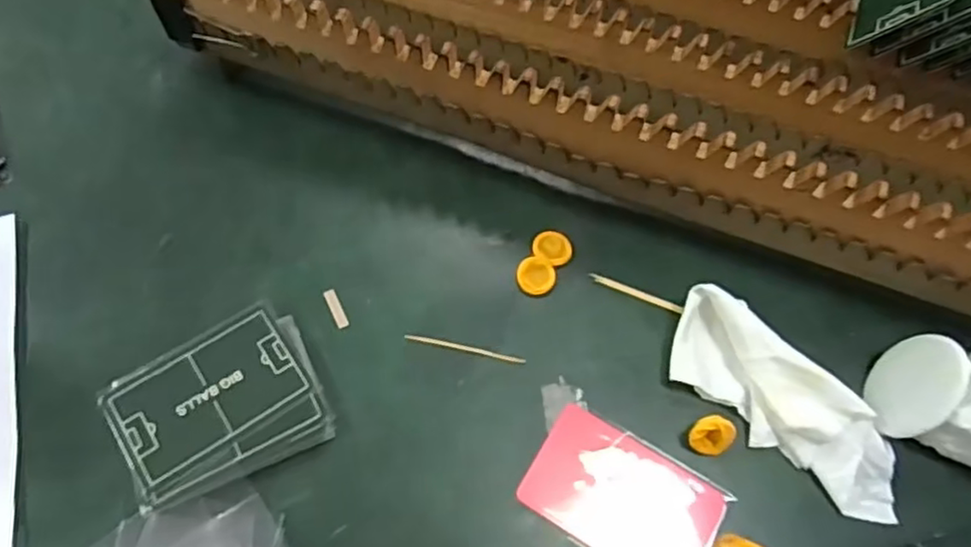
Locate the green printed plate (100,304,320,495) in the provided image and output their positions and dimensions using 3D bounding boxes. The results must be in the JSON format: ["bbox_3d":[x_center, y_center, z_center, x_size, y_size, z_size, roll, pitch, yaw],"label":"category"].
[{"bbox_3d":[-0.131,0.056,0.319,0.085,0.008,0.056,-31,70,-16],"label":"green printed plate"}]

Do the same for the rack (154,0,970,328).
[{"bbox_3d":[0.099,-0.066,0.349,0.553,0.078,0.063,21,66,7],"label":"rack"}]

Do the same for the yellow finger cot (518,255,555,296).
[{"bbox_3d":[0.027,0.001,0.357,0.020,0.004,0.021,1,65,-3],"label":"yellow finger cot"}]

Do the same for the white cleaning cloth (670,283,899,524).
[{"bbox_3d":[0.146,0.062,0.323,0.128,0.028,0.043,40,69,14],"label":"white cleaning cloth"}]

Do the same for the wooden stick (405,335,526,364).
[{"bbox_3d":[-0.010,0.038,0.342,0.061,0.004,0.004,13,65,3],"label":"wooden stick"}]

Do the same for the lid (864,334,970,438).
[{"bbox_3d":[0.204,0.051,0.317,0.004,0.048,0.048,30,35,-13],"label":"lid"}]

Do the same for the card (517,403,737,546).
[{"bbox_3d":[0.065,0.105,0.313,0.087,0.004,0.056,31,67,11],"label":"card"}]

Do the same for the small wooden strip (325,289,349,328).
[{"bbox_3d":[-0.077,0.018,0.346,0.006,0.004,0.022,-23,68,-13],"label":"small wooden strip"}]

